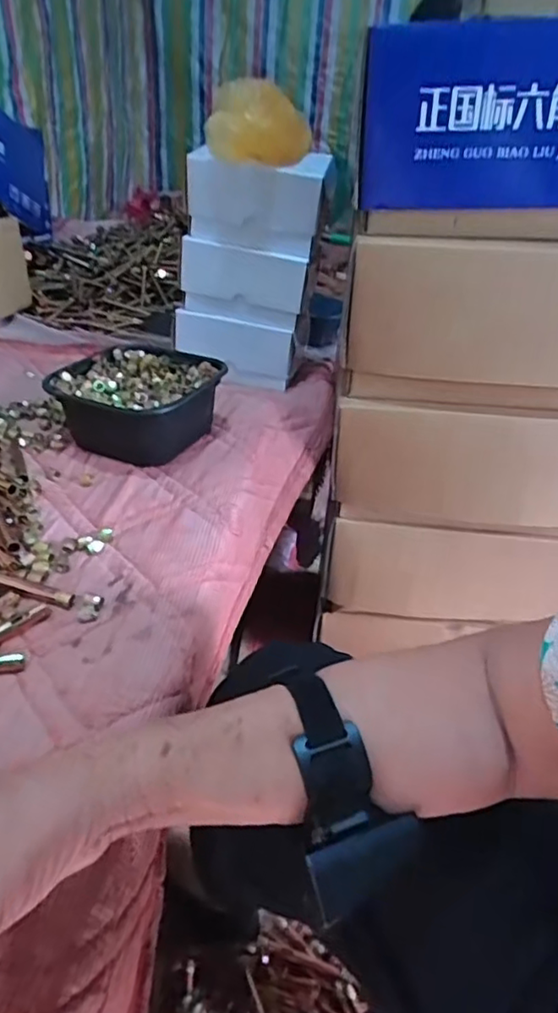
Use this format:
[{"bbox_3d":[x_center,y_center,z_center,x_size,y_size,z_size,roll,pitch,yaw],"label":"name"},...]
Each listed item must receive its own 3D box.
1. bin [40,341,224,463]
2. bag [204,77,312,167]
[{"bbox_3d":[-0.164,-0.122,0.704,0.181,0.081,0.171,8,34,1],"label":"bin"},{"bbox_3d":[-0.024,-0.509,0.792,0.112,0.086,0.144,16,35,13],"label":"bag"}]

